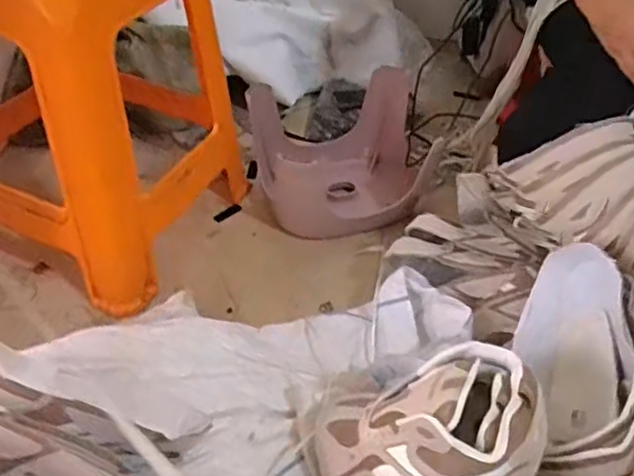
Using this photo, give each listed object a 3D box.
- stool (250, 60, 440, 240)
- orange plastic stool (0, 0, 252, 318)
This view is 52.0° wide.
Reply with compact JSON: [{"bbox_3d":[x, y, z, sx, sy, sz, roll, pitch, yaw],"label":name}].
[{"bbox_3d":[0.045,-0.137,1.144,0.289,0.198,0.249,-7,44,-10],"label":"stool"},{"bbox_3d":[-0.354,-0.222,0.959,0.409,0.444,0.350,25,48,22],"label":"orange plastic stool"}]

